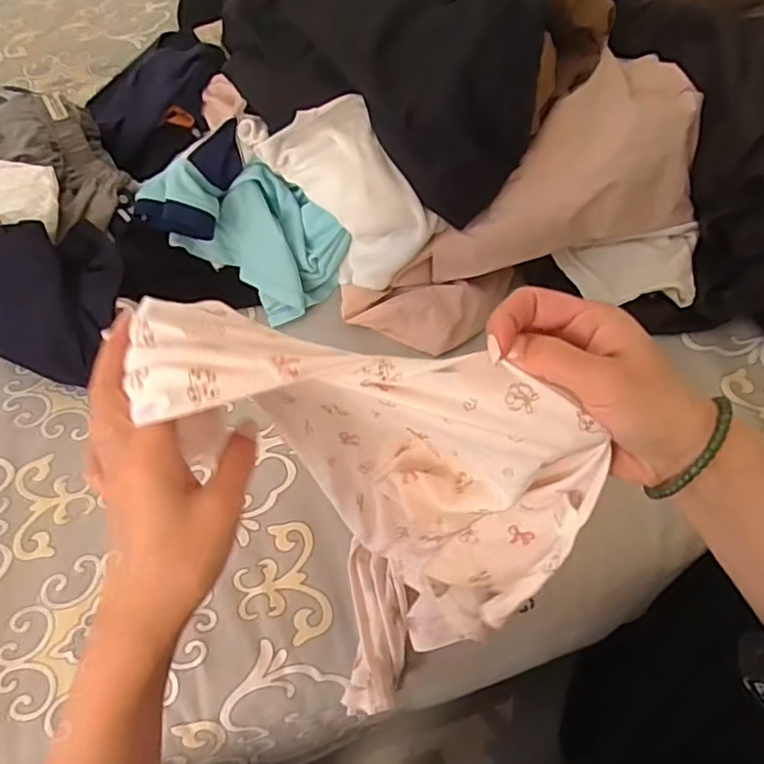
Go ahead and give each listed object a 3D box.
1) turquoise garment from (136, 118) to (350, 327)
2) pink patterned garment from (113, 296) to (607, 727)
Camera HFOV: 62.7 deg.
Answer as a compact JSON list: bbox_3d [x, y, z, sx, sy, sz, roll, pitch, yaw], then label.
[{"bbox_3d":[-0.148,-0.173,0.690,0.191,0.135,0.121,30,65,19],"label":"turquoise garment"},{"bbox_3d":[-0.004,0.080,0.428,0.168,0.294,0.214,-33,63,-16],"label":"pink patterned garment"}]

